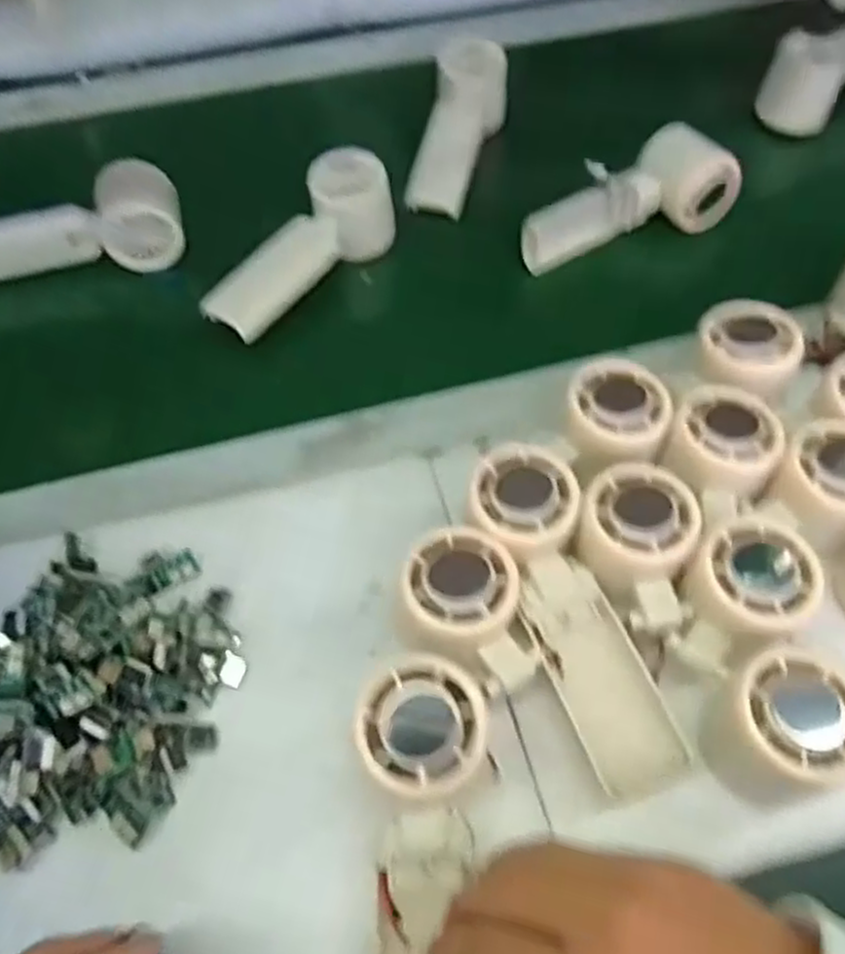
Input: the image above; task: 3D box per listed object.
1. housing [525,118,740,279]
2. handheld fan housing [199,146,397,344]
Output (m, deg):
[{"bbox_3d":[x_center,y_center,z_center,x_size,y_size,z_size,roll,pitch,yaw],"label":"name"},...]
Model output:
[{"bbox_3d":[0.151,-0.194,0.559,0.153,0.060,0.065,-32,62,-19],"label":"housing"},{"bbox_3d":[-0.087,-0.160,0.536,0.051,0.056,0.162,34,63,21],"label":"handheld fan housing"}]

